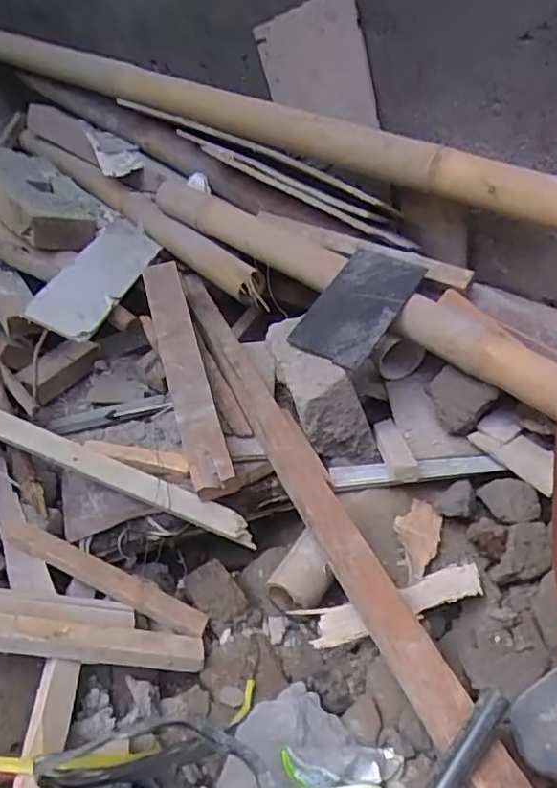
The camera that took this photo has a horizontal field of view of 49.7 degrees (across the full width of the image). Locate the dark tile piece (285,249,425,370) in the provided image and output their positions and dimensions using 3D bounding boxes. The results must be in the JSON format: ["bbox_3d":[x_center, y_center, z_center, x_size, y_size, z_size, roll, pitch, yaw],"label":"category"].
[{"bbox_3d":[0.108,-0.121,0.800,0.106,0.012,0.192,23,59,24],"label":"dark tile piece"}]

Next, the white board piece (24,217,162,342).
[{"bbox_3d":[-0.284,-0.206,0.989,0.106,0.017,0.351,22,37,-6],"label":"white board piece"}]

